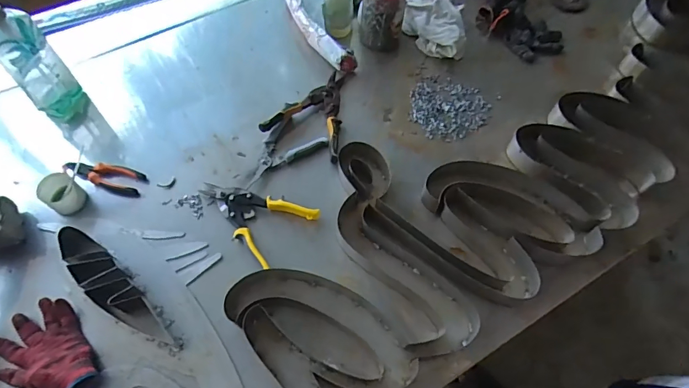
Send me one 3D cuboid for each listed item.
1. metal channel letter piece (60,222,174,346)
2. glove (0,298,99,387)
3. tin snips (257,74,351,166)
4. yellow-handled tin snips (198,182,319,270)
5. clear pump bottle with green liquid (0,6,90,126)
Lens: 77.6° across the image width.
[{"bbox_3d":[-0.393,0.160,0.727,0.273,0.046,0.065,41,69,17],"label":"metal channel letter piece"},{"bbox_3d":[-0.482,0.261,0.684,0.125,0.046,0.187,-35,70,-18],"label":"glove"},{"bbox_3d":[-0.059,-0.194,0.932,0.168,0.028,0.233,18,64,7],"label":"tin snips"},{"bbox_3d":[-0.175,0.026,0.825,0.212,0.024,0.138,38,68,16],"label":"yellow-handled tin snips"},{"bbox_3d":[-0.623,-0.262,0.847,0.100,0.311,0.059,-37,70,-18],"label":"clear pump bottle with green liquid"}]

